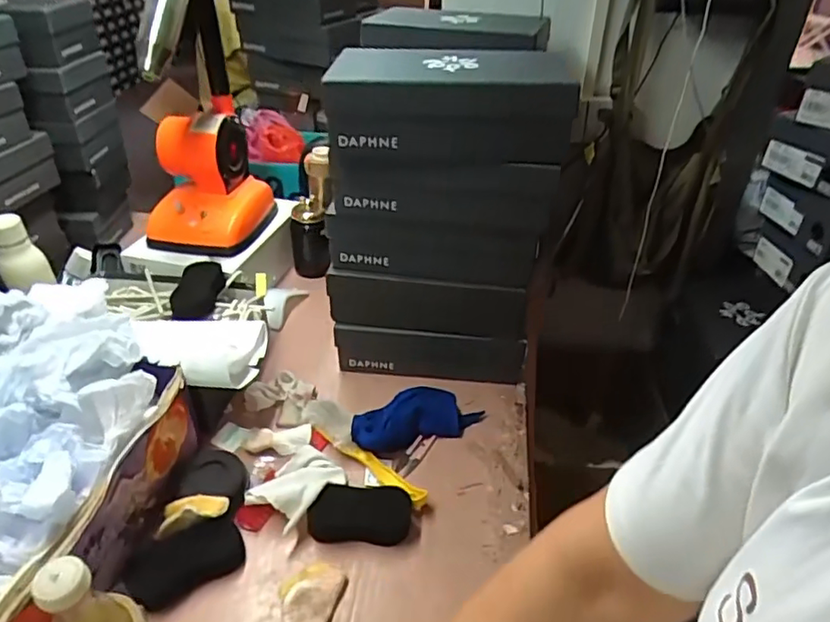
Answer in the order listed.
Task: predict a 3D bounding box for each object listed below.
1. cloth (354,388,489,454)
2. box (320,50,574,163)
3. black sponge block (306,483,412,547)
[{"bbox_3d":[-0.002,0.148,0.865,0.197,0.042,0.094,-12,38,-18],"label":"cloth"},{"bbox_3d":[0.047,-0.281,0.789,0.303,0.103,0.213,1,36,0],"label":"box"},{"bbox_3d":[-0.067,0.252,0.729,0.124,0.040,0.064,3,36,2],"label":"black sponge block"}]

